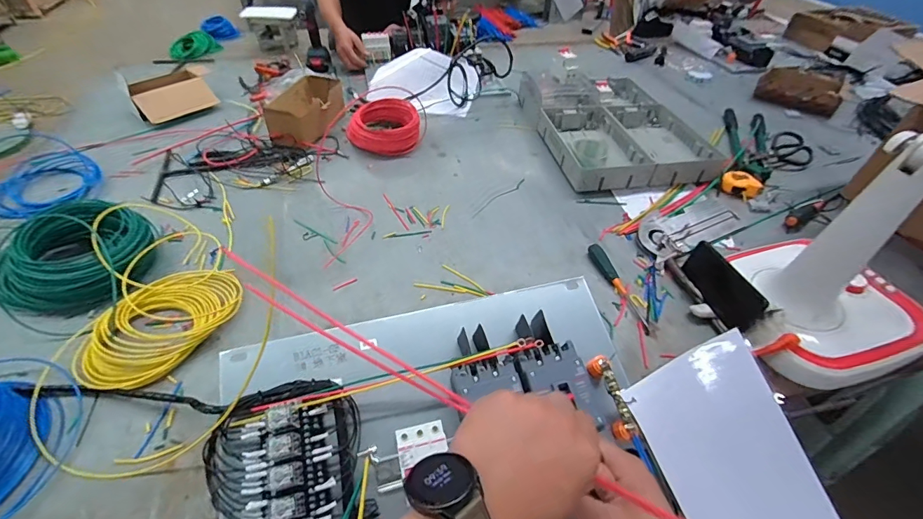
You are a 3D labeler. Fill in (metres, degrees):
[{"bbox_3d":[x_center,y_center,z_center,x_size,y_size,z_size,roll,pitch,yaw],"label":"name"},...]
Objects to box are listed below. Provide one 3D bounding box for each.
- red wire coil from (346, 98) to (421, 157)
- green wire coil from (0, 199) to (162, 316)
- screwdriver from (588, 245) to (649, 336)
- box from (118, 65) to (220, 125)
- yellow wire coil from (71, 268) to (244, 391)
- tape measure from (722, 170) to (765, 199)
[{"bbox_3d":[-0.198,-0.332,1.041,0.185,0.082,0.124,-4,45,-6],"label":"red wire coil"},{"bbox_3d":[-0.640,-0.005,0.691,0.183,0.117,0.190,1,45,-1],"label":"green wire coil"},{"bbox_3d":[0.276,0.044,0.719,0.025,0.030,0.186,-14,47,-16],"label":"screwdriver"},{"bbox_3d":[-0.813,-0.481,1.149,0.201,0.090,0.230,33,52,27],"label":"box"},{"bbox_3d":[-0.453,0.088,0.628,0.153,0.045,0.232,19,47,16],"label":"yellow wire coil"},{"bbox_3d":[0.637,-0.170,0.937,0.085,0.031,0.061,30,51,25],"label":"tape measure"}]

